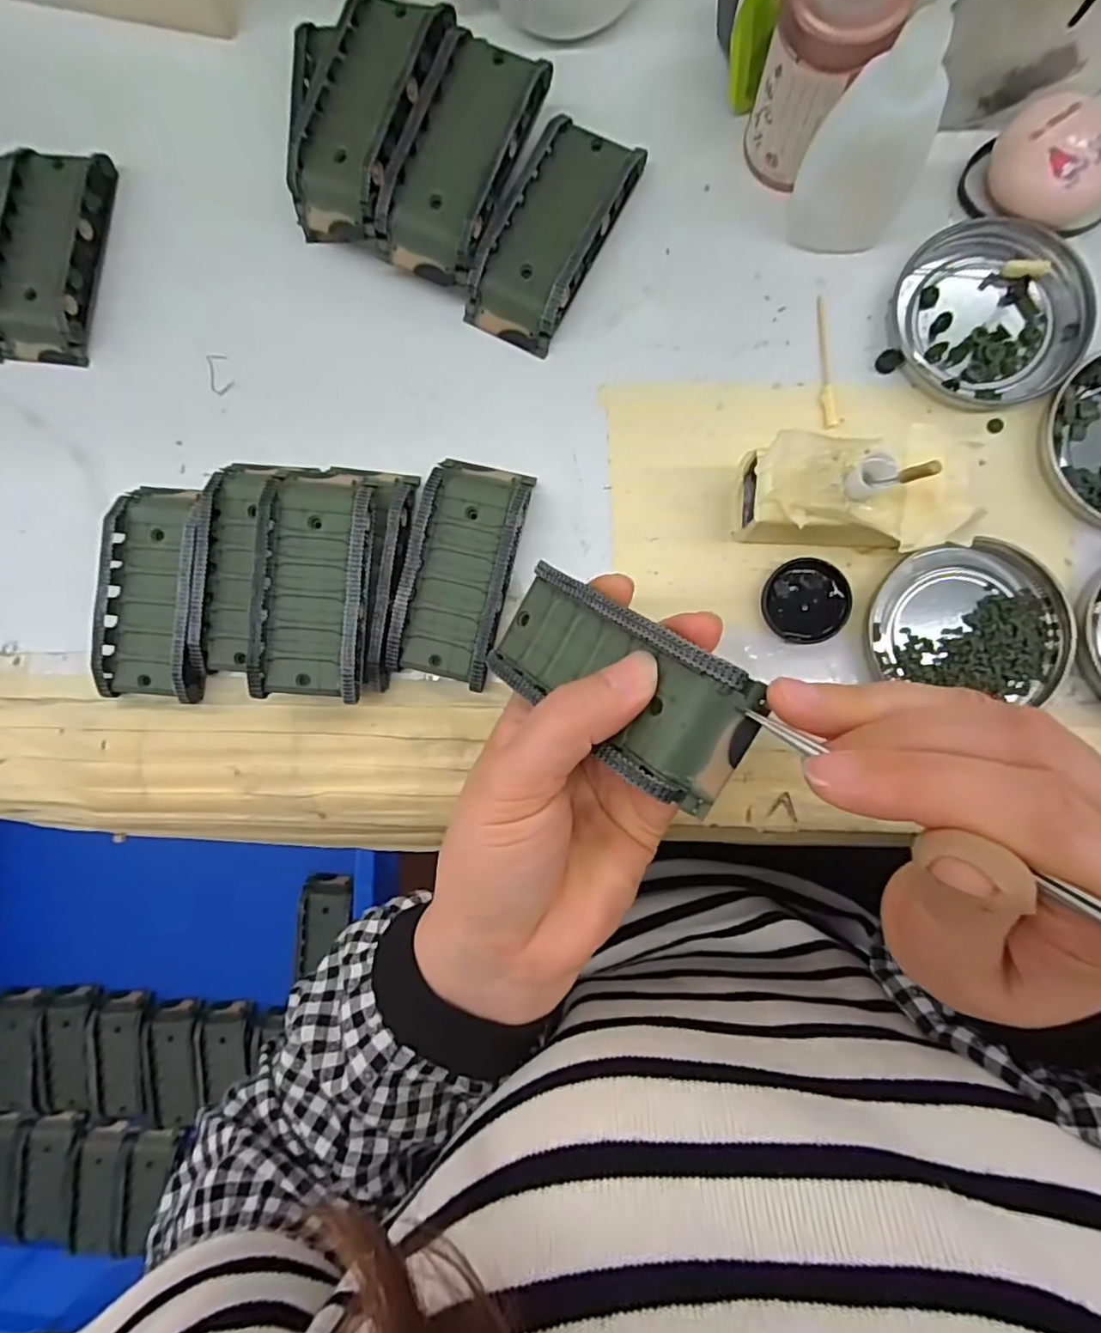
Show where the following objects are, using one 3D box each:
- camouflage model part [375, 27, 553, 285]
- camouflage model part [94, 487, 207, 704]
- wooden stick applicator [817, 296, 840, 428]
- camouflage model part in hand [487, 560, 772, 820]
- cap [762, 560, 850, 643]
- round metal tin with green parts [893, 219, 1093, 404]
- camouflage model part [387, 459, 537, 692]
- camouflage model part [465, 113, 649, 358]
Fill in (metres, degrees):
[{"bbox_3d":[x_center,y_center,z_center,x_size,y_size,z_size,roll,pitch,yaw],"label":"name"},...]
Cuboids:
[{"bbox_3d":[-0.038,-0.219,0.269,0.044,0.031,0.093,24,88,5],"label":"camouflage model part"},{"bbox_3d":[-0.179,-0.035,0.276,0.044,0.018,0.096,4,87,5],"label":"camouflage model part"},{"bbox_3d":[0.120,-0.134,0.268,0.007,0.004,0.059,-5,87,5],"label":"wooden stick applicator"},{"bbox_3d":[0.018,0.003,0.195,0.095,0.020,0.041,35,91,37],"label":"camouflage model part in hand"},{"bbox_3d":[0.110,-0.028,0.262,0.035,0.006,0.035,0,86,4],"label":"cap"},{"bbox_3d":[0.188,-0.151,0.260,0.074,0.008,0.074,0,86,4],"label":"round metal tin with green parts"},{"bbox_3d":[-0.039,-0.043,0.268,0.045,0.019,0.096,13,87,5],"label":"camouflage model part"},{"bbox_3d":[0.001,-0.193,0.272,0.043,0.020,0.095,28,89,5],"label":"camouflage model part"}]

